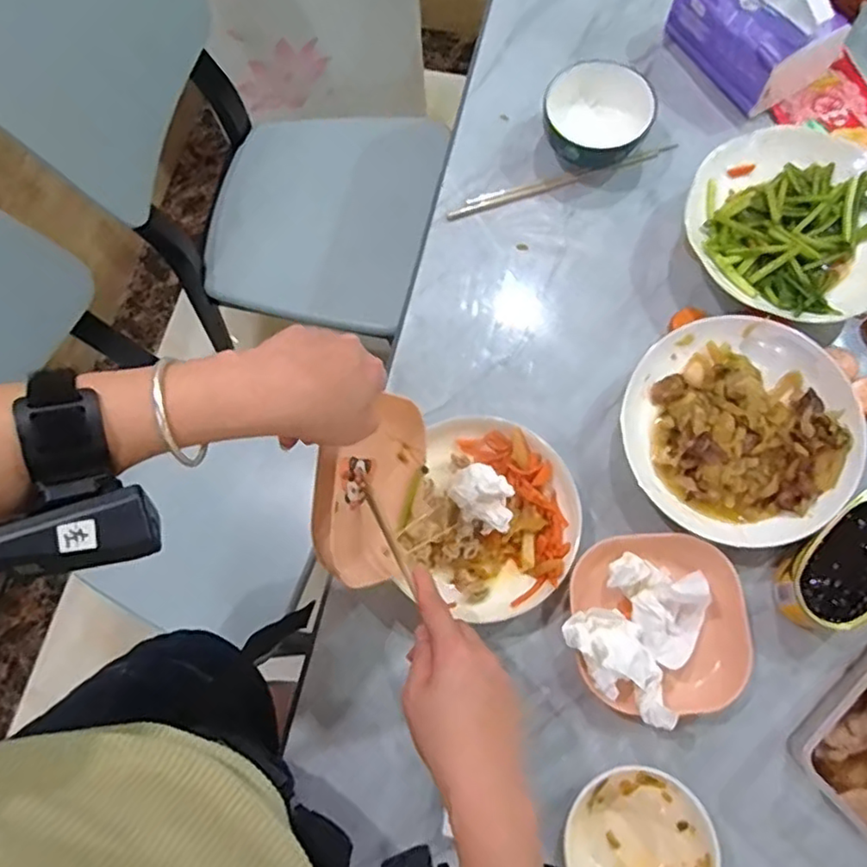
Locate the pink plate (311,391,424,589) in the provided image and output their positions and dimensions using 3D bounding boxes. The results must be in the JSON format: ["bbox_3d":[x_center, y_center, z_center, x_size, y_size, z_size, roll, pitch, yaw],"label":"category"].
[{"bbox_3d":[-0.047,0.040,0.485,0.040,0.113,0.144,6,84,35],"label":"pink plate"}]

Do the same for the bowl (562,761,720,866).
[{"bbox_3d":[0.155,0.314,0.479,0.105,0.054,0.096,0,74,1],"label":"bowl"}]

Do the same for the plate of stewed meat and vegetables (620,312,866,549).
[{"bbox_3d":[0.272,-0.002,0.569,0.194,0.052,0.194,0,74,1],"label":"plate of stewed meat and vegetables"}]

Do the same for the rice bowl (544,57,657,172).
[{"bbox_3d":[0.168,-0.323,0.656,0.105,0.062,0.102,0,74,1],"label":"rice bowl"}]

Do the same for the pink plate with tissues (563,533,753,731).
[{"bbox_3d":[0.186,0.158,0.524,0.147,0.050,0.141,0,74,1],"label":"pink plate with tissues"}]

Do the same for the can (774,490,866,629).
[{"bbox_3d":[0.357,0.107,0.535,0.140,0.053,0.071,-40,77,-10],"label":"can"}]

